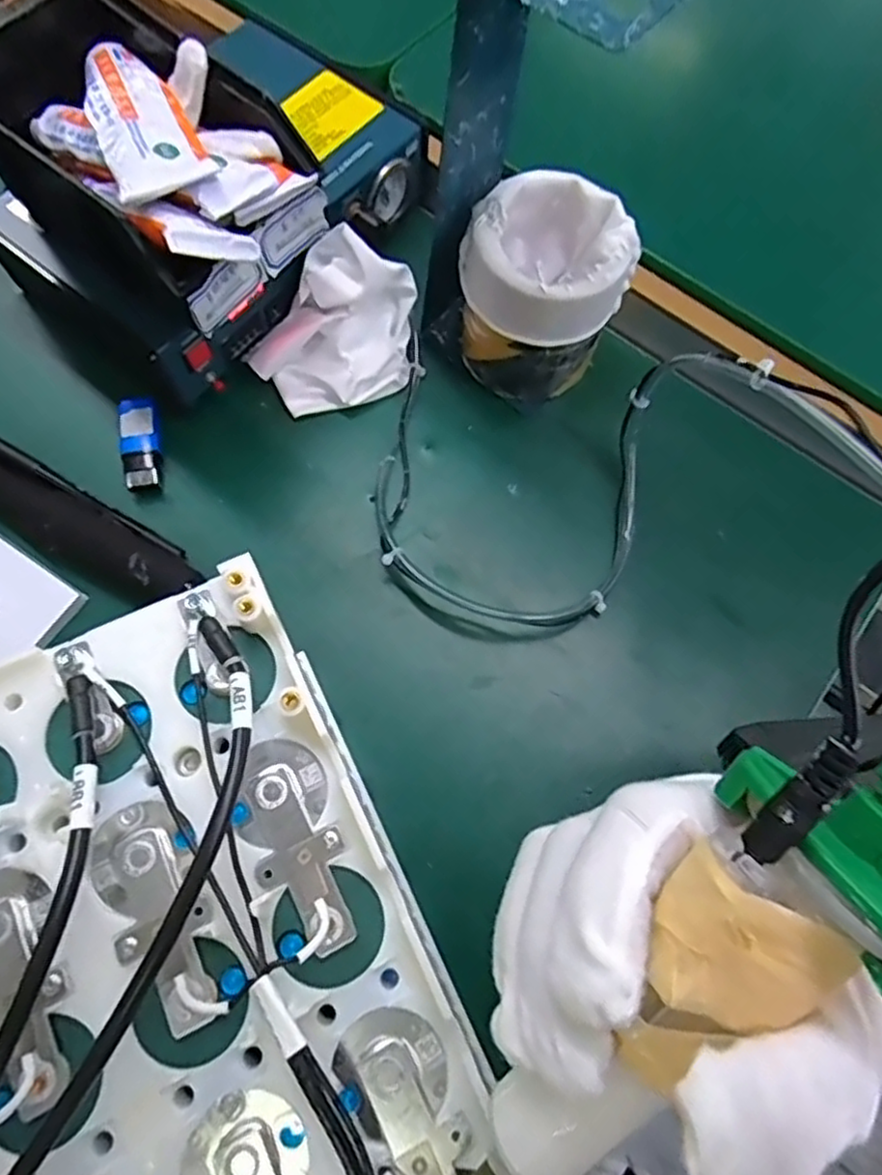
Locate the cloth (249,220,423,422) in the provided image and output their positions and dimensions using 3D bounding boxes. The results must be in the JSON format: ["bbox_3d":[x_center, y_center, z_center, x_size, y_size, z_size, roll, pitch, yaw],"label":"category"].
[{"bbox_3d":[-0.064,-0.155,0.405,0.101,0.061,0.077,-9,72,-7],"label":"cloth"}]

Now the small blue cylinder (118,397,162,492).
[{"bbox_3d":[-0.176,-0.083,0.397,0.020,0.012,0.057,-6,71,-5],"label":"small blue cylinder"}]

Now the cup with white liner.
[{"bbox_3d":[0.056,-0.170,0.397,0.081,0.093,0.080,1,70,-3],"label":"cup with white liner"}]

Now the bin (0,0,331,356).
[{"bbox_3d":[-0.156,-0.217,0.349,0.188,0.075,0.107,39,73,10],"label":"bin"}]

